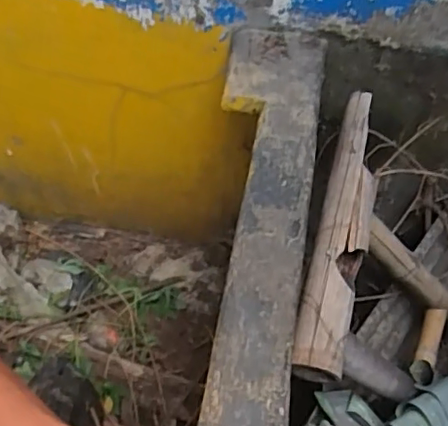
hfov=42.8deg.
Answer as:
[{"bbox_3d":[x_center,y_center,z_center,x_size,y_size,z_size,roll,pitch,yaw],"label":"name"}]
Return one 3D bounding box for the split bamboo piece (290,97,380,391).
[{"bbox_3d":[0.184,0.016,0.878,0.077,0.069,0.481,14,58,7],"label":"split bamboo piece"}]

